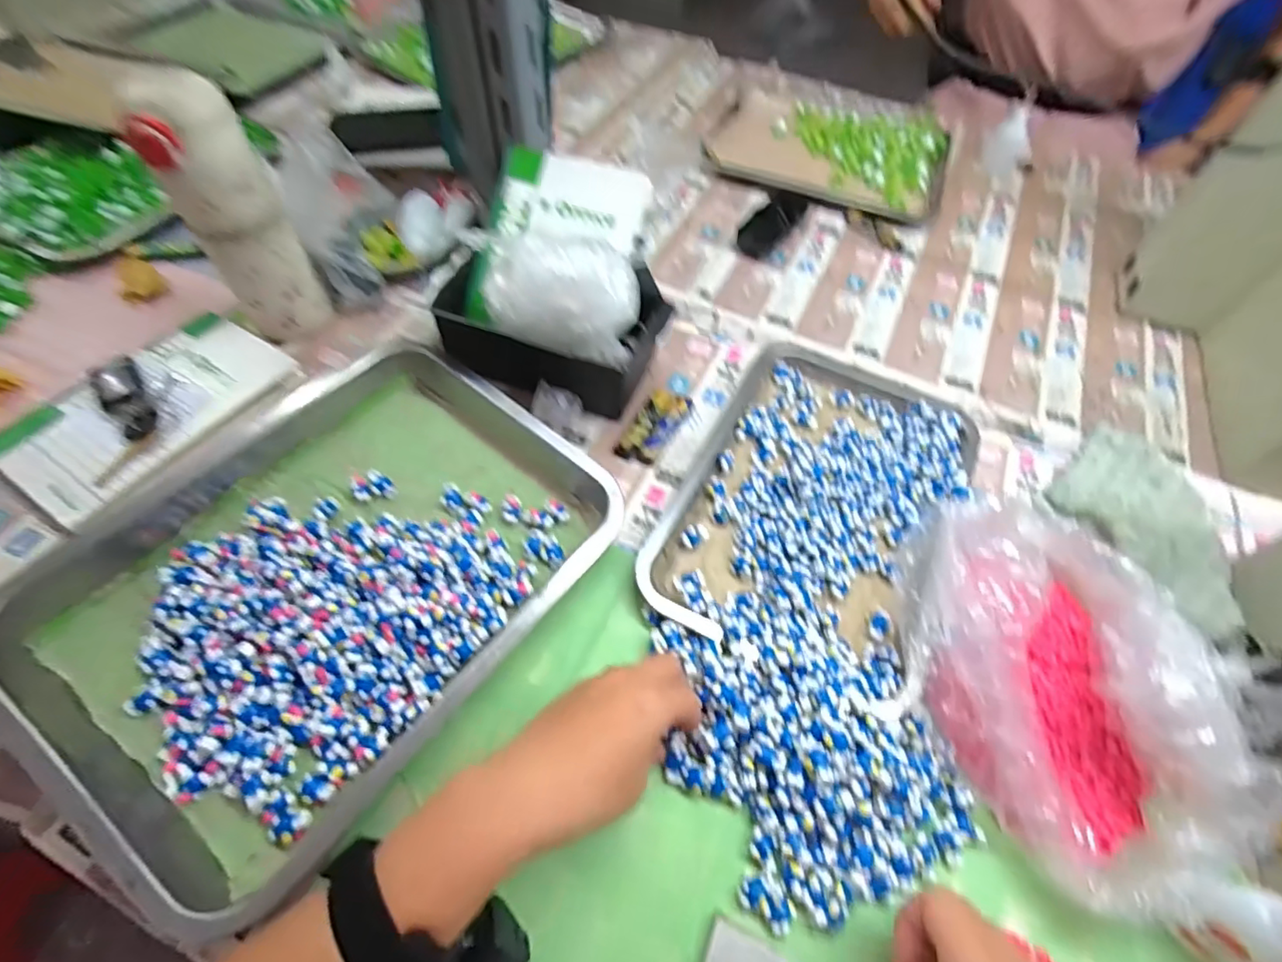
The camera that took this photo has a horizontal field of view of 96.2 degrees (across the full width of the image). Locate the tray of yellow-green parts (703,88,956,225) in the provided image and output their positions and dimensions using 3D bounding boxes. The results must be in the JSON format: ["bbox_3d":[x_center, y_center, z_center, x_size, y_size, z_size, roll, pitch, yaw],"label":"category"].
[{"bbox_3d":[0.263,-0.462,0.798,0.311,0.031,0.236,19,58,10],"label":"tray of yellow-green parts"}]

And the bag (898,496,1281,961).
[{"bbox_3d":[0.271,0.128,0.362,0.167,0.082,0.273,1,57,-2],"label":"bag"}]

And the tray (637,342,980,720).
[{"bbox_3d":[0.155,-0.001,0.484,0.208,0.035,0.342,26,59,14],"label":"tray"}]

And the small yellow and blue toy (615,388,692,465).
[{"bbox_3d":[0.013,-0.052,0.522,0.036,0.013,0.083,27,60,14],"label":"small yellow and blue toy"}]

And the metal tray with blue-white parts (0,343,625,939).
[{"bbox_3d":[-0.225,0.064,0.412,0.296,0.050,0.365,33,61,18],"label":"metal tray with blue-white parts"}]

